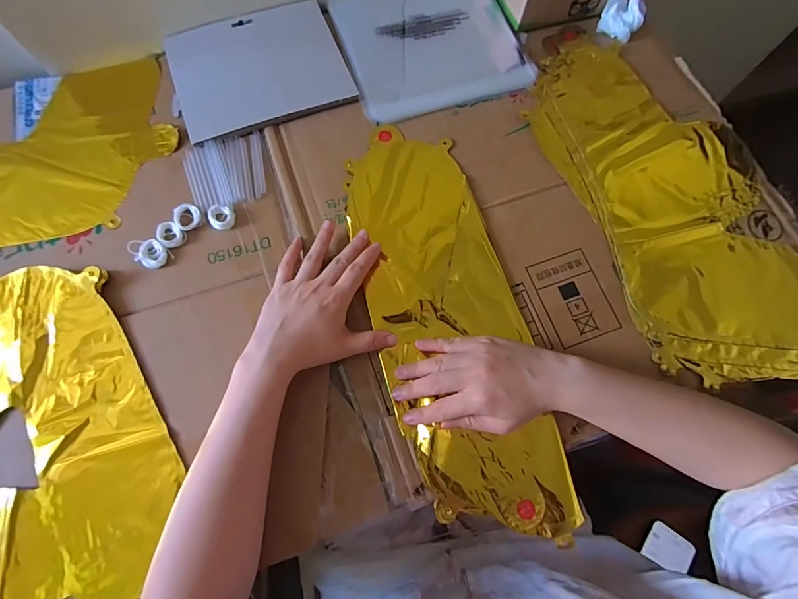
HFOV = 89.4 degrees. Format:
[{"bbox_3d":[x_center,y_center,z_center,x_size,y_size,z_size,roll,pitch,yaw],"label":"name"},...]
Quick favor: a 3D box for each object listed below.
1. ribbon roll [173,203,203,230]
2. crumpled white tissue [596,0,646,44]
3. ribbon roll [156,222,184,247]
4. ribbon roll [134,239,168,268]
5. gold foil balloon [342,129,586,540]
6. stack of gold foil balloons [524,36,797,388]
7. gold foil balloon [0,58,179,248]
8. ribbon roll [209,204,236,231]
[{"bbox_3d":[-0.216,-0.085,0.413,0.025,0.009,0.025,1,72,-2],"label":"ribbon roll"},{"bbox_3d":[0.276,-0.354,0.497,0.052,0.043,0.032,27,73,7],"label":"crumpled white tissue"},{"bbox_3d":[-0.230,-0.065,0.406,0.024,0.011,0.024,1,72,-2],"label":"ribbon roll"},{"bbox_3d":[-0.244,-0.045,0.401,0.028,0.009,0.026,1,72,-2],"label":"ribbon roll"},{"bbox_3d":[0.047,0.012,0.399,0.140,0.009,0.416,-15,75,-7],"label":"gold foil balloon"},{"bbox_3d":[0.301,-0.116,0.440,0.215,0.024,0.425,-18,74,-8],"label":"stack of gold foil balloons"},{"bbox_3d":[-0.430,-0.144,0.434,0.357,0.015,0.206,-16,73,-7],"label":"gold foil balloon"},{"bbox_3d":[-0.183,-0.085,0.416,0.028,0.007,0.025,32,74,8],"label":"ribbon roll"}]

